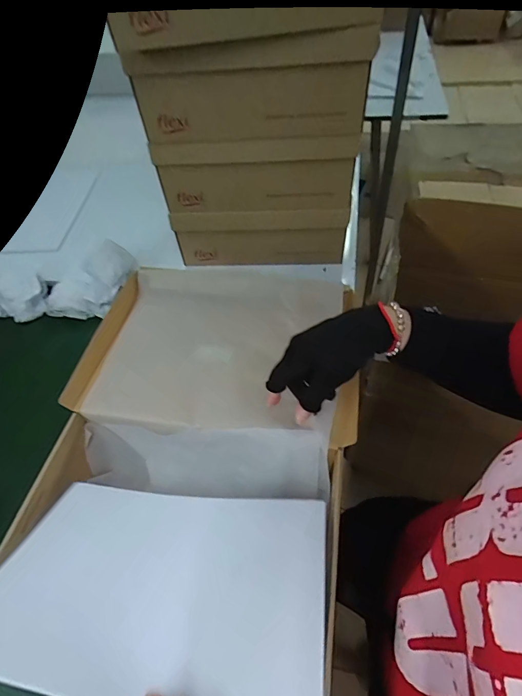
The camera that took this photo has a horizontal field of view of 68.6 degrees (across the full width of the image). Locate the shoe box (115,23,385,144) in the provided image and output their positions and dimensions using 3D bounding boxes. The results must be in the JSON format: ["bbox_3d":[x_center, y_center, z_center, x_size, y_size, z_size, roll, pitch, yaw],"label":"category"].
[{"bbox_3d":[-0.003,-0.441,0.633,0.351,0.117,0.207,4,53,8],"label":"shoe box"}]

